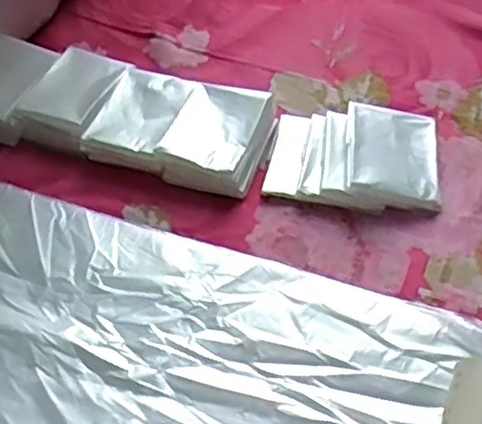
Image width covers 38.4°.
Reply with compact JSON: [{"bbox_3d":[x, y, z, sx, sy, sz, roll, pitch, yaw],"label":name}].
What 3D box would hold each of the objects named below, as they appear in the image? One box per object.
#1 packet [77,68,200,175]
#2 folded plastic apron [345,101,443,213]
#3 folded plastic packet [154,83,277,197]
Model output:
[{"bbox_3d":[-0.078,-0.073,0.553,0.065,0.028,0.085,14,54,17],"label":"packet"},{"bbox_3d":[0.111,-0.042,0.502,0.068,0.009,0.084,10,57,-2],"label":"folded plastic apron"},{"bbox_3d":[-0.018,-0.056,0.529,0.069,0.030,0.086,13,53,16],"label":"folded plastic packet"}]

